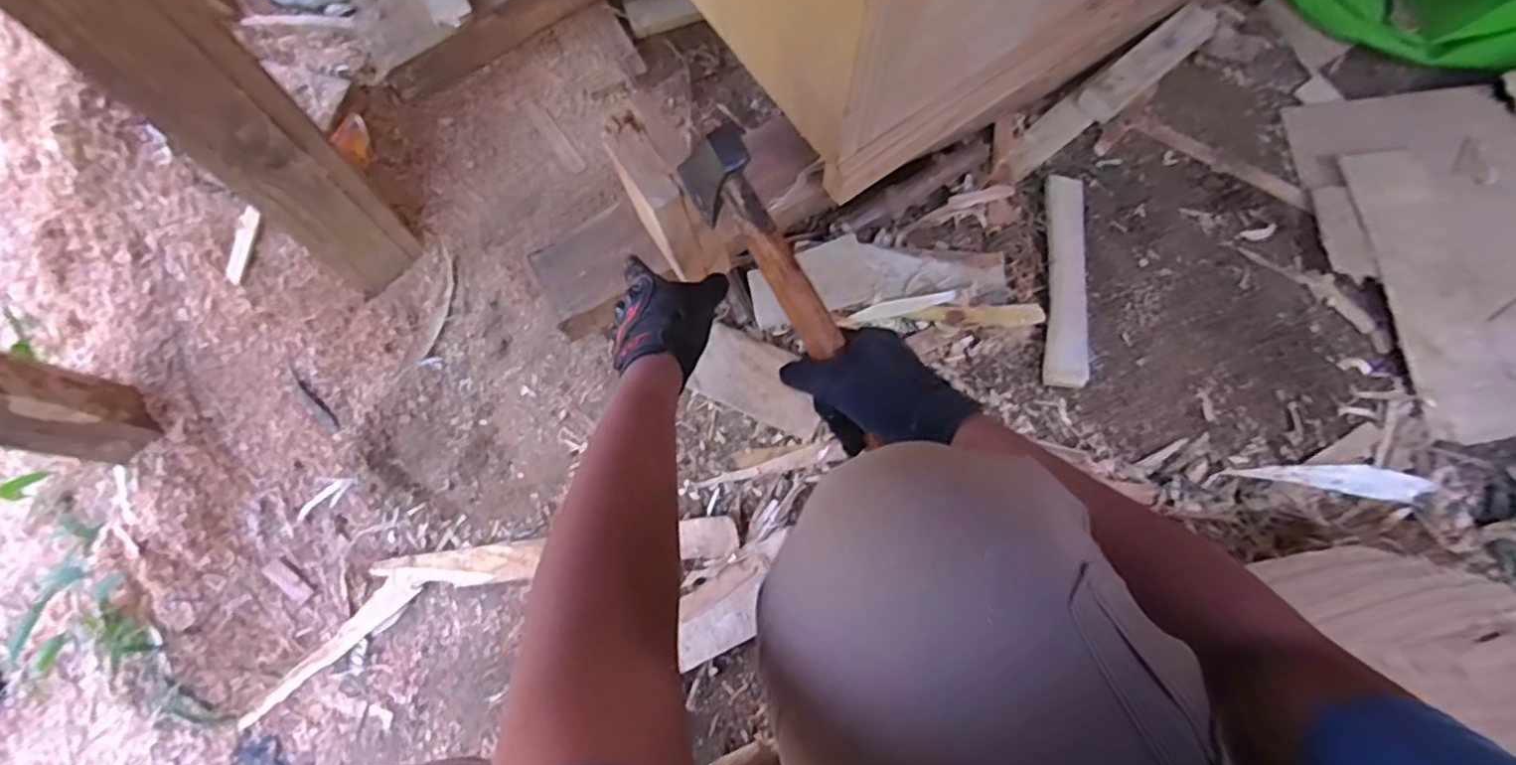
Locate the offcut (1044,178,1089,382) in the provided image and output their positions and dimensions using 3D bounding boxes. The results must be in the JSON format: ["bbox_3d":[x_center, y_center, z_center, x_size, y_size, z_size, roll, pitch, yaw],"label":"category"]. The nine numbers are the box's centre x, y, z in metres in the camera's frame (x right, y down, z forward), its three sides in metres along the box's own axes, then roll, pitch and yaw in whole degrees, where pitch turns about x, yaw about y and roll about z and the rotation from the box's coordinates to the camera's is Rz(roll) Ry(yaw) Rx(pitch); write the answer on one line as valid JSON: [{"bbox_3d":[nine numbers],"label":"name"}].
[{"bbox_3d":[0.394,-0.133,0.840,0.047,0.021,0.280,7,75,0],"label":"offcut"}]

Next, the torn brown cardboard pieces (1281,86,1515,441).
[{"bbox_3d":[0.902,-0.162,0.811,0.337,0.032,0.478,-7,73,8],"label":"torn brown cardboard pieces"}]

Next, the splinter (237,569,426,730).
[{"bbox_3d":[-0.618,0.383,0.959,0.375,0.022,0.040,-39,79,9],"label":"splinter"}]

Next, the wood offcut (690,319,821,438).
[{"bbox_3d":[0.007,-0.001,0.828,0.160,0.015,0.093,24,93,10],"label":"wood offcut"}]

